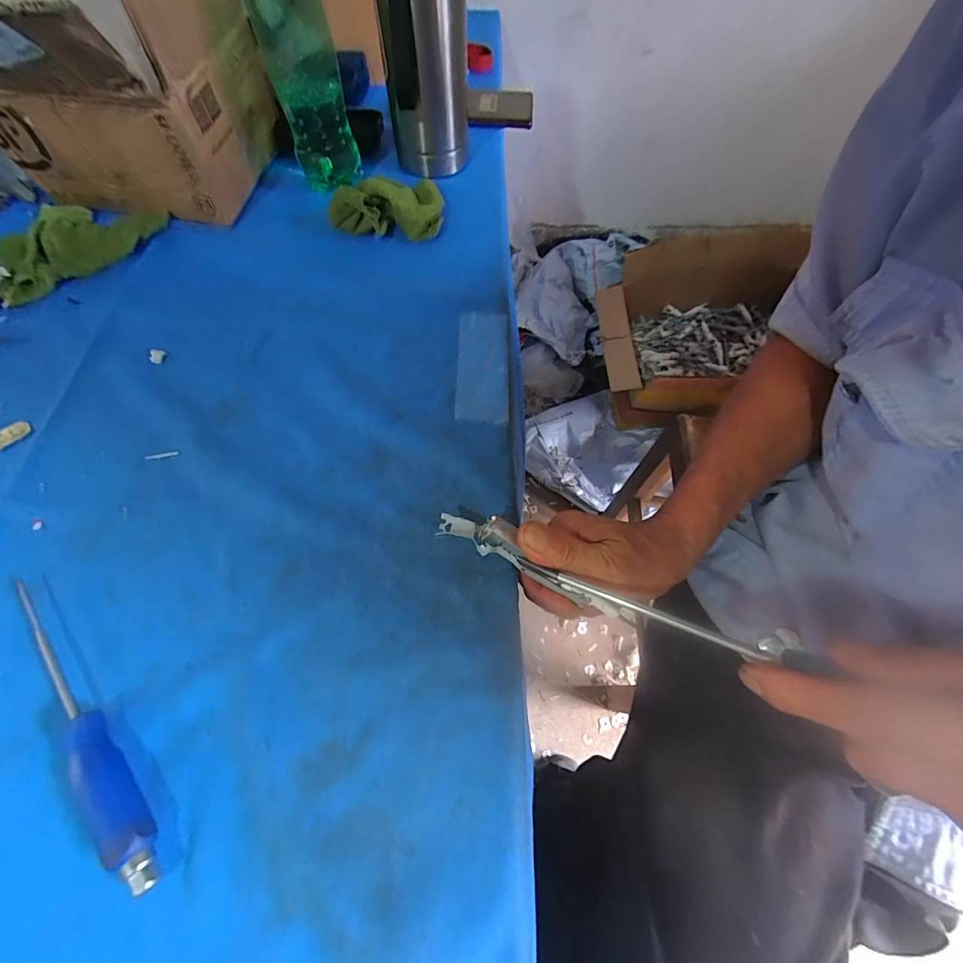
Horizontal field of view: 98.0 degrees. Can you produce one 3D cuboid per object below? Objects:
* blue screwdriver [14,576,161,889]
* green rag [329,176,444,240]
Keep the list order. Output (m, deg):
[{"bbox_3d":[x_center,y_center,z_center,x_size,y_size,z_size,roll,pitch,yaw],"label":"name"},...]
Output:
[{"bbox_3d":[-0.218,0.126,0.226,0.021,0.020,0.187,-39,72,-17],"label":"blue screwdriver"},{"bbox_3d":[-0.089,-0.282,0.411,0.106,0.032,0.085,5,66,0],"label":"green rag"}]

